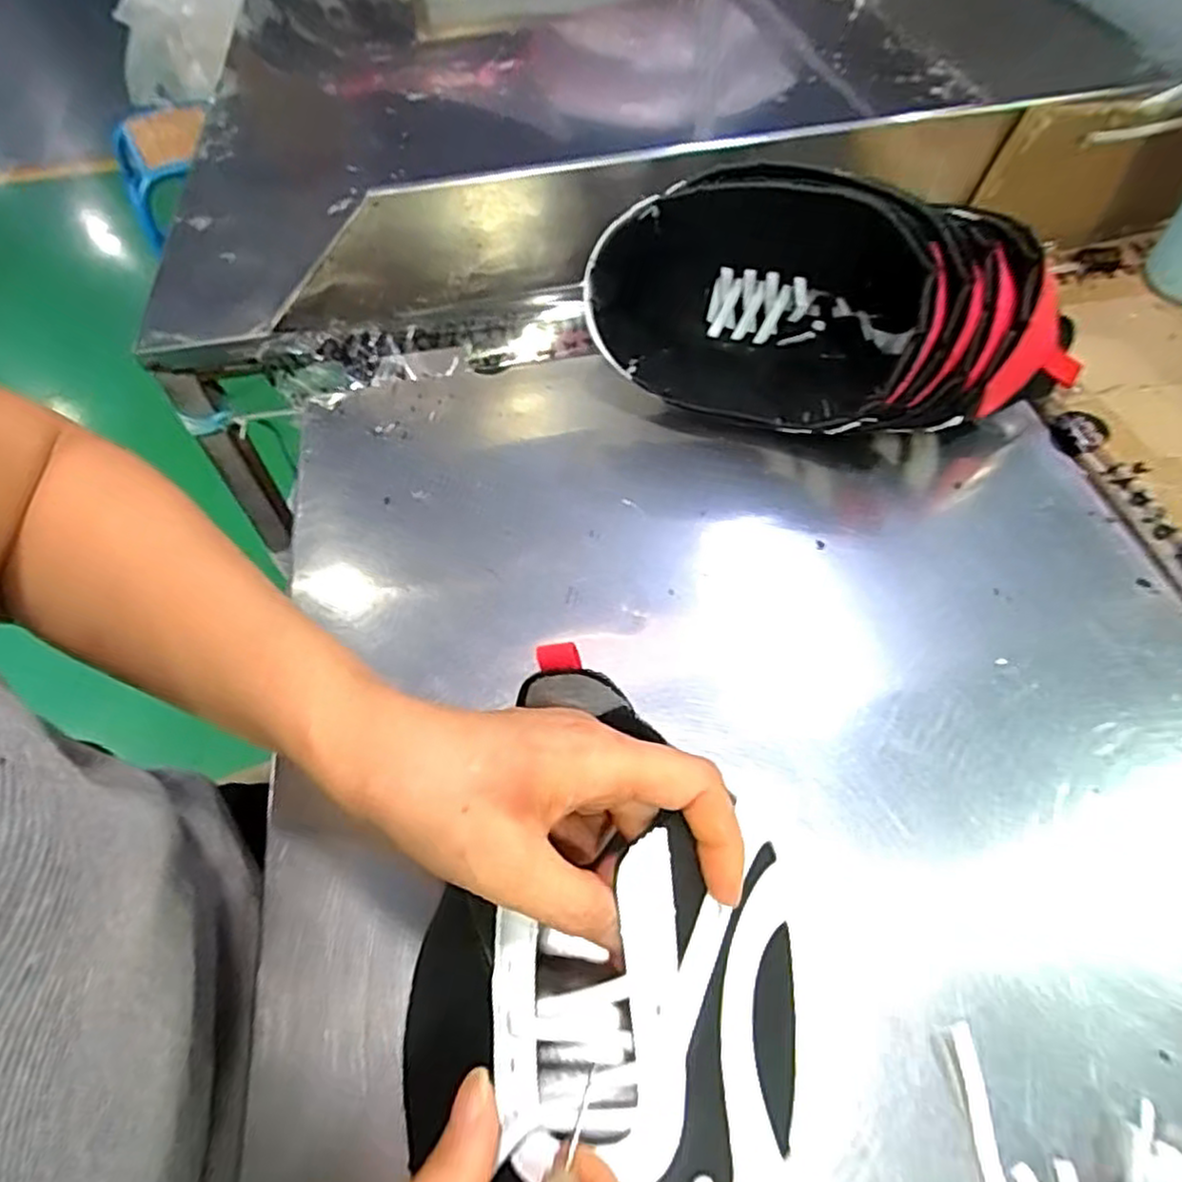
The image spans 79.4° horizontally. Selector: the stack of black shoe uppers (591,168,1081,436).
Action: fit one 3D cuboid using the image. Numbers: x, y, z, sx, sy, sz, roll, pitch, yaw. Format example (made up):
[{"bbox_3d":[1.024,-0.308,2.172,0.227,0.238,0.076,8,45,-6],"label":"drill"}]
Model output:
[{"bbox_3d":[0.144,-0.168,0.433,0.295,0.135,0.107,12,56,13],"label":"stack of black shoe uppers"}]

